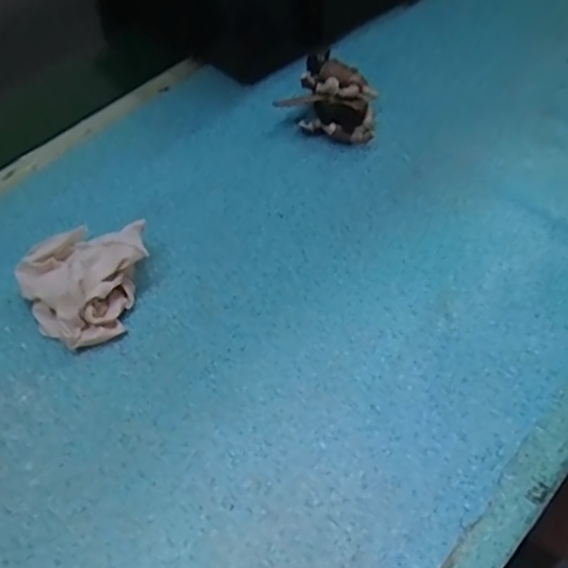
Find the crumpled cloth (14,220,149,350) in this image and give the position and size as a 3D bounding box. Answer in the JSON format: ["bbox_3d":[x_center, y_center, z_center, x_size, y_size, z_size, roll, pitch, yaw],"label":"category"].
[{"bbox_3d":[-0.126,-0.007,0.374,0.076,0.042,0.083,26,59,20],"label":"crumpled cloth"}]

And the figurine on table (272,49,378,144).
[{"bbox_3d":[0.049,-0.151,0.477,0.079,0.040,0.077,32,61,23],"label":"figurine on table"}]

